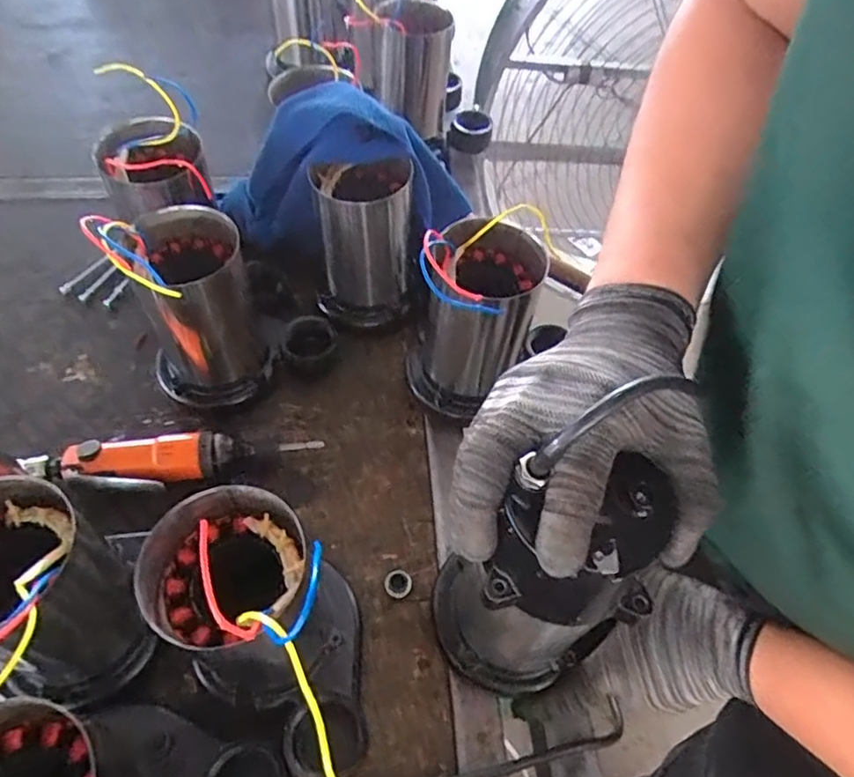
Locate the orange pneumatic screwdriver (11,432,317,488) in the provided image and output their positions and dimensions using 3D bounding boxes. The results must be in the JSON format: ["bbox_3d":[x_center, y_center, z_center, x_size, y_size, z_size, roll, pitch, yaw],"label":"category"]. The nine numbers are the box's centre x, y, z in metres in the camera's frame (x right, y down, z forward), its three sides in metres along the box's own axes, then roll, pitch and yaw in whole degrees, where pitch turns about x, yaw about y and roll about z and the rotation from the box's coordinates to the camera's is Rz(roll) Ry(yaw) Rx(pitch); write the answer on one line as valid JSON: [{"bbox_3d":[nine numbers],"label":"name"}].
[{"bbox_3d":[-0.223,0.066,0.550,0.242,0.033,0.045,-5,55,-6],"label":"orange pneumatic screwdriver"}]

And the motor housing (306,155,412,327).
[{"bbox_3d":[-0.064,-0.145,0.610,0.084,0.145,0.086,-5,55,-6],"label":"motor housing"}]

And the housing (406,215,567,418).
[{"bbox_3d":[0.052,-0.055,0.558,0.134,0.180,0.110,11,55,5],"label":"housing"}]

